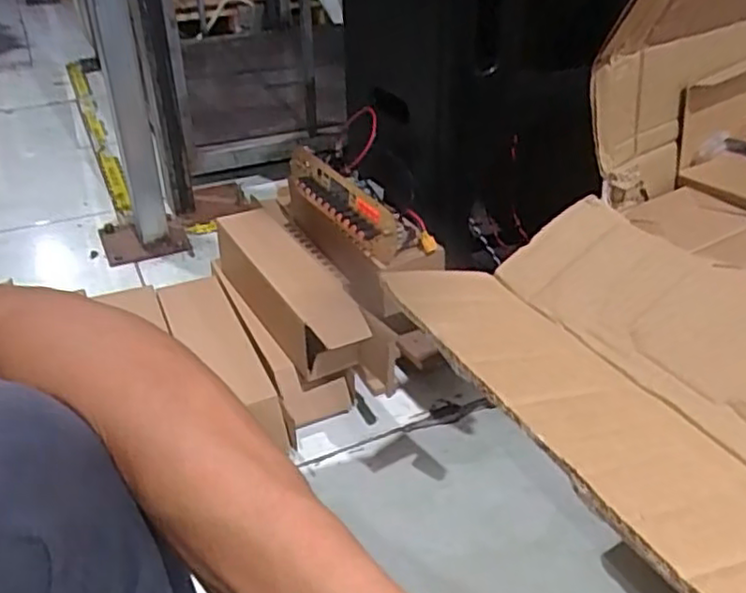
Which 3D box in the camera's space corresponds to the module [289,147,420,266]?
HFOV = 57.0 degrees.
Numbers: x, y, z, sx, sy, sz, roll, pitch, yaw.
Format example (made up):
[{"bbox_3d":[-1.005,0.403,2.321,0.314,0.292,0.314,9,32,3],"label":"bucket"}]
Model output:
[{"bbox_3d":[-0.035,-0.126,0.947,0.058,0.072,0.272,14,19,-45],"label":"module"}]

